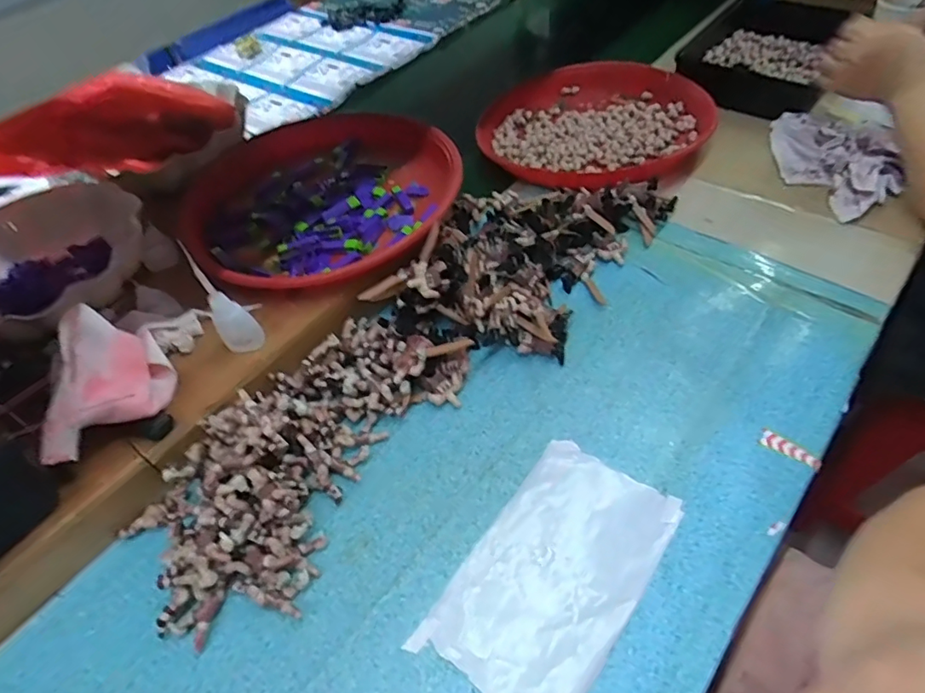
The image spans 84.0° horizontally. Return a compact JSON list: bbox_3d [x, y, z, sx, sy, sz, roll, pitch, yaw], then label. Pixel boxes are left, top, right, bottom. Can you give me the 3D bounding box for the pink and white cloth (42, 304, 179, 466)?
[{"bbox_3d":[-0.291,0.029,0.421,0.058,0.092,0.126,-1,53,6],"label":"pink and white cloth"}]

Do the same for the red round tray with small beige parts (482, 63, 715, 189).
[{"bbox_3d":[0.185,-0.326,0.739,0.305,0.052,0.307,-2,54,2],"label":"red round tray with small beige parts"}]

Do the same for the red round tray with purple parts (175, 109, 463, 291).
[{"bbox_3d":[-0.170,-0.187,0.599,0.306,0.043,0.344,-39,58,-21],"label":"red round tray with purple parts"}]

